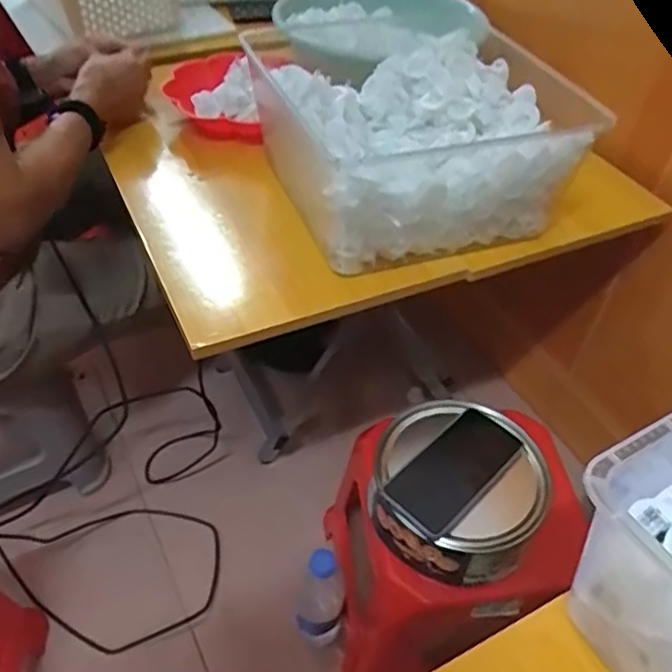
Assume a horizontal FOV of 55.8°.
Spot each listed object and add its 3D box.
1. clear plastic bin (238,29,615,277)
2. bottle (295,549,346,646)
[{"bbox_3d":[0.078,-0.246,0.745,0.302,0.131,0.367,-11,47,-15],"label":"clear plastic bin"},{"bbox_3d":[-0.019,0.336,0.813,0.057,0.225,0.070,2,45,-2],"label":"bottle"}]

